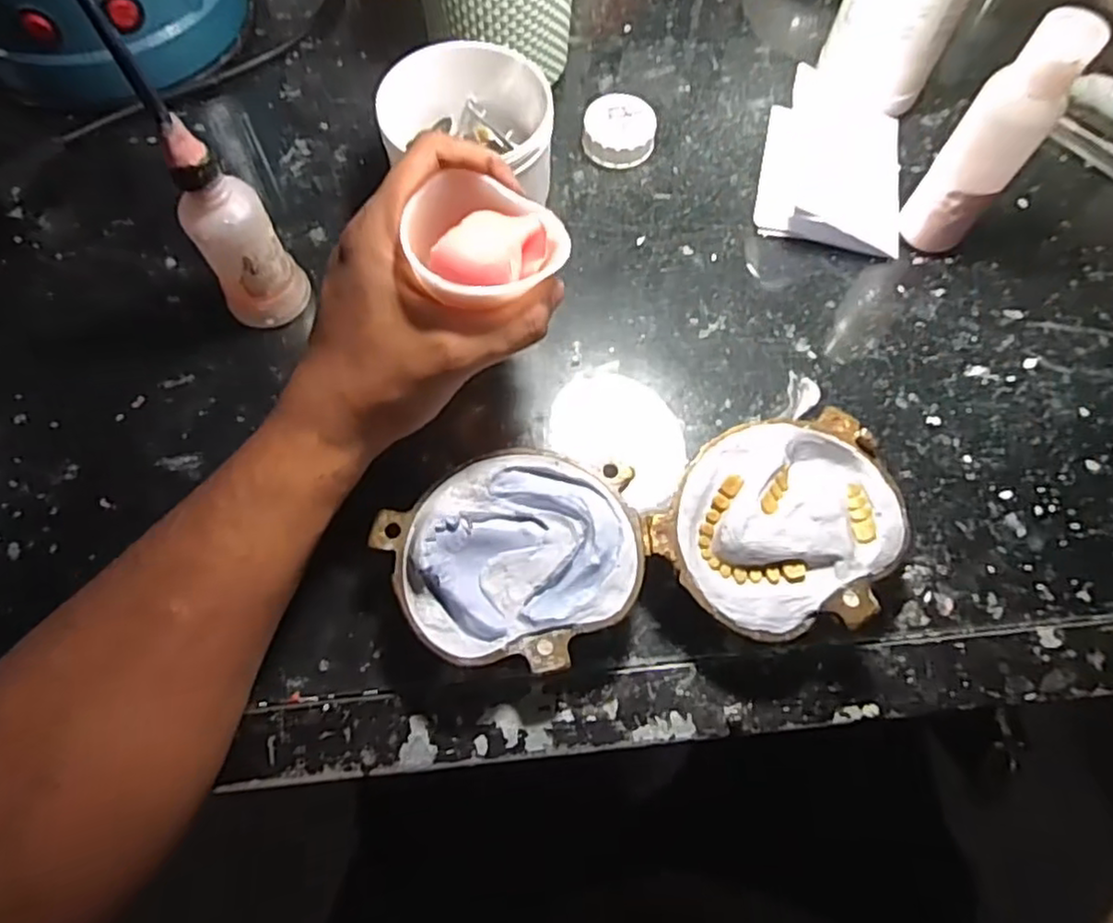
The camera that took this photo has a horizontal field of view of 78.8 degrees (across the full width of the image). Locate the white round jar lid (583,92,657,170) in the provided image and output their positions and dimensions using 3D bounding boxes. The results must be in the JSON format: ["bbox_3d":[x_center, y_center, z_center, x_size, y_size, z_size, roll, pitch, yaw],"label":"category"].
[{"bbox_3d":[0.039,-0.205,0.422,0.043,0.021,0.043,0,67,-1],"label":"white round jar lid"}]

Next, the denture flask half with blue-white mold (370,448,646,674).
[{"bbox_3d":[-0.017,0.043,0.301,0.107,0.040,0.092,-12,68,-6],"label":"denture flask half with blue-white mold"}]

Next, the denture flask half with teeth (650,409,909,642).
[{"bbox_3d":[0.103,0.029,0.312,0.092,0.037,0.108,36,71,13],"label":"denture flask half with teeth"}]

